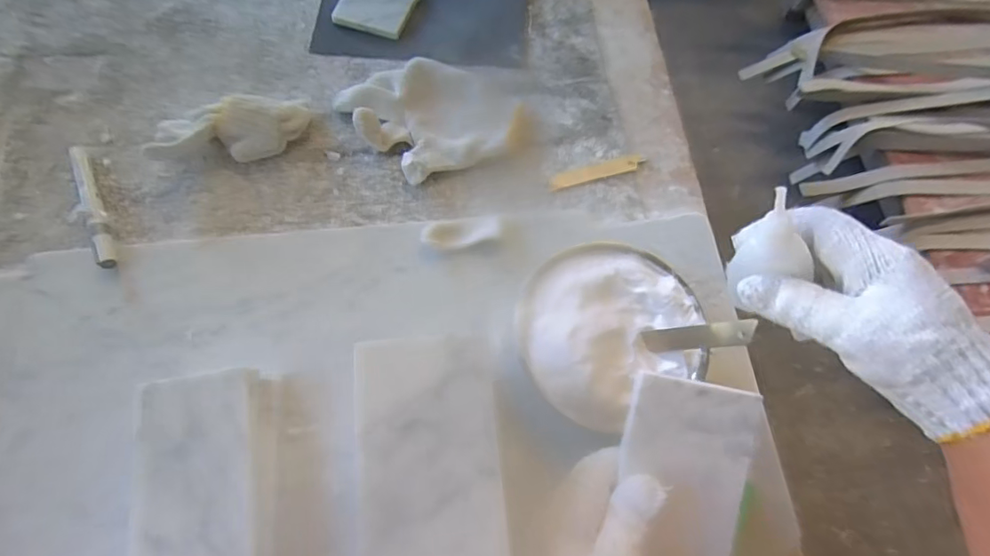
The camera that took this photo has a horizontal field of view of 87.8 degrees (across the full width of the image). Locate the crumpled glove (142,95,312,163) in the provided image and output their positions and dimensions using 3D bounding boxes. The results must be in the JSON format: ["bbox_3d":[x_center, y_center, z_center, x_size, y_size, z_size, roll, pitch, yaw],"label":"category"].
[{"bbox_3d":[-0.243,-0.137,0.476,0.143,0.044,0.057,-21,70,-10],"label":"crumpled glove"}]

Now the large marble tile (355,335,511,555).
[{"bbox_3d":[-0.034,0.104,0.267,0.074,0.009,0.149,-5,68,-4],"label":"large marble tile"}]

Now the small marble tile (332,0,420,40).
[{"bbox_3d":[-0.129,-0.299,0.562,0.078,0.011,0.076,18,69,5],"label":"small marble tile"}]

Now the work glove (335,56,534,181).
[{"bbox_3d":[-0.049,-0.161,0.501,0.172,0.027,0.125,-21,70,-10],"label":"work glove"}]

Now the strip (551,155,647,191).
[{"bbox_3d":[0.102,-0.105,0.502,0.104,0.004,0.018,-16,67,-15],"label":"strip"}]

